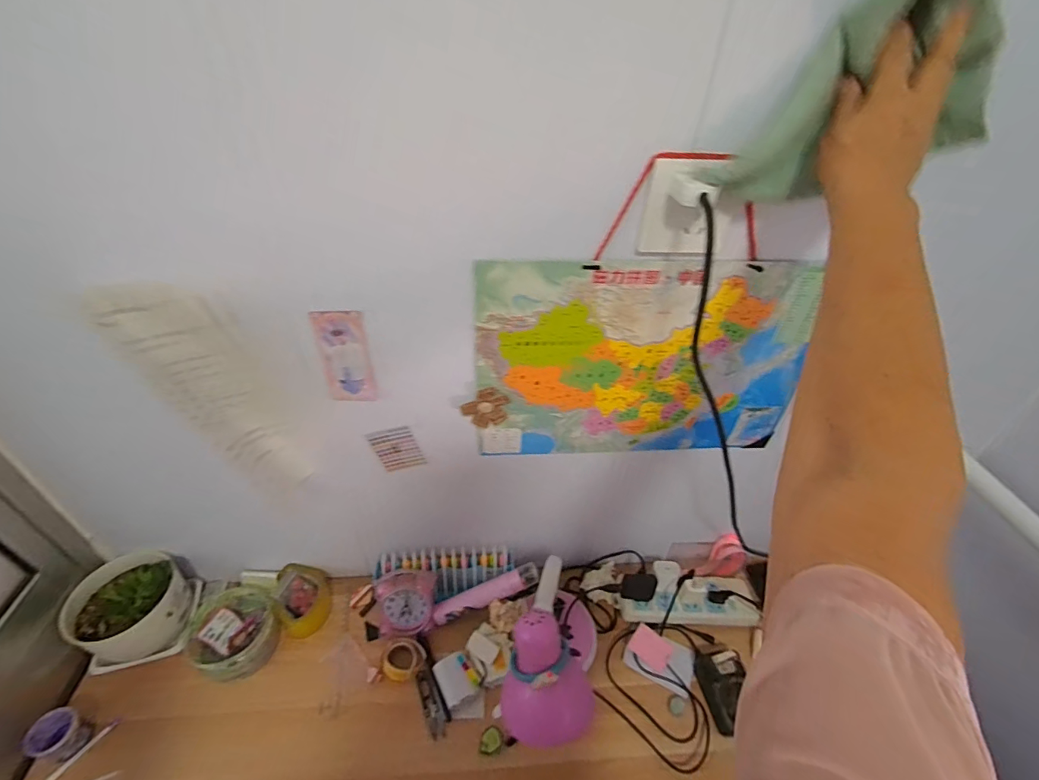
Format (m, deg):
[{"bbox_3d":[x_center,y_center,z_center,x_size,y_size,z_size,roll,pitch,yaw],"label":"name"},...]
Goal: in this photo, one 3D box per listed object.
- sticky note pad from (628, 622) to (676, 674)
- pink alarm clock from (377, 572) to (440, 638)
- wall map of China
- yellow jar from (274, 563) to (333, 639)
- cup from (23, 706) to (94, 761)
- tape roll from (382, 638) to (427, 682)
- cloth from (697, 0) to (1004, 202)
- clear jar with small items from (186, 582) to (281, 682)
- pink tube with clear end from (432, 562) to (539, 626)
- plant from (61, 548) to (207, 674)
[{"bbox_3d":[0.211,0.415,0.730,0.063,0.005,0.046,23,81,37],"label":"sticky note pad"},{"bbox_3d":[-0.186,0.349,0.745,0.096,0.063,0.080,-1,40,-5],"label":"pink alarm clock"},{"bbox_3d":[0.152,-0.021,0.562,0.394,0.284,0.011,-1,40,-3],"label":"wall map of China"},{"bbox_3d":[-0.366,0.355,0.773,0.083,0.072,0.104,-21,46,-26],"label":"yellow jar"},{"bbox_3d":[-0.616,0.460,0.606,0.055,0.039,0.051,2,40,-2],"label":"cup"},{"bbox_3d":[-0.185,0.420,0.712,0.061,0.014,0.063,2,40,-2],"label":"tape roll"},{"bbox_3d":[0.271,-0.249,0.352,0.210,0.187,0.043,0,40,-5],"label":"cloth"},{"bbox_3d":[-0.455,0.382,0.725,0.133,0.066,0.122,2,40,-2],"label":"clear jar with small items"},{"bbox_3d":[-0.057,0.337,0.750,0.187,0.022,0.035,-26,42,7],"label":"pink tube with clear end"},{"bbox_3d":[-0.600,0.328,0.697,0.144,0.130,0.139,-11,42,-17],"label":"plant"}]

